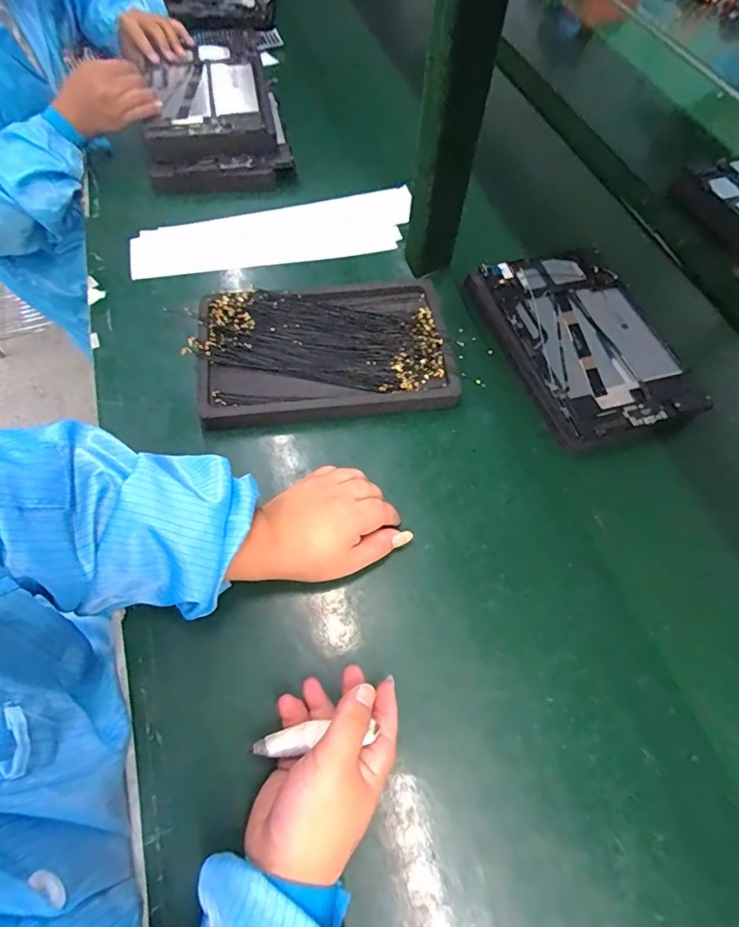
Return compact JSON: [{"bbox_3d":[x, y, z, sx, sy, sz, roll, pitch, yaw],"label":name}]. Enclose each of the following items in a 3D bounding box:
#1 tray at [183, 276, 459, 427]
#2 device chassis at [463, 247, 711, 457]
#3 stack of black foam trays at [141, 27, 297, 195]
[{"bbox_3d":[-0.045,-0.120,0.487,0.247,0.023,0.162,-7,65,-4],"label":"tray"},{"bbox_3d":[0.218,-0.131,0.515,0.164,0.023,0.241,-18,66,-10],"label":"device chassis"},{"bbox_3d":[-0.215,-0.472,0.653,0.177,0.069,0.252,-13,61,-10],"label":"stack of black foam trays"}]

